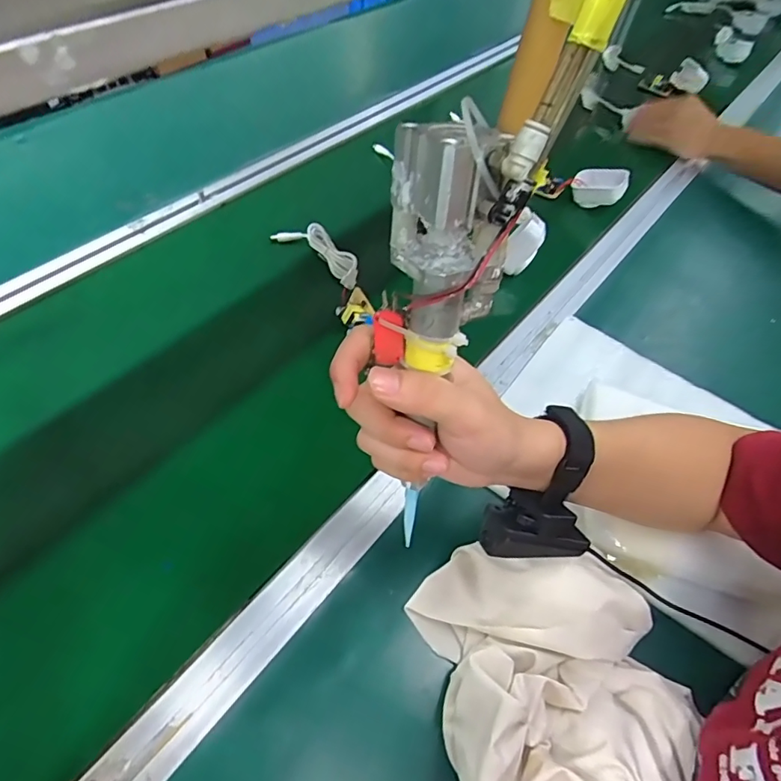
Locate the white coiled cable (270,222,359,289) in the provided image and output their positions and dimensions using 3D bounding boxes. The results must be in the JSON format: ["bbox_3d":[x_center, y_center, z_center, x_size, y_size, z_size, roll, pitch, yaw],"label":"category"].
[{"bbox_3d":[-0.078,-0.160,0.605,0.045,0.036,0.150,-27,55,-30],"label":"white coiled cable"}]

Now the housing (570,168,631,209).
[{"bbox_3d":[0.295,-0.287,0.721,0.071,0.056,0.017,18,46,10],"label":"housing"}]

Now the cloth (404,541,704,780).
[{"bbox_3d":[0.116,0.200,0.340,0.167,0.066,0.201,-5,47,-13],"label":"cloth"}]

